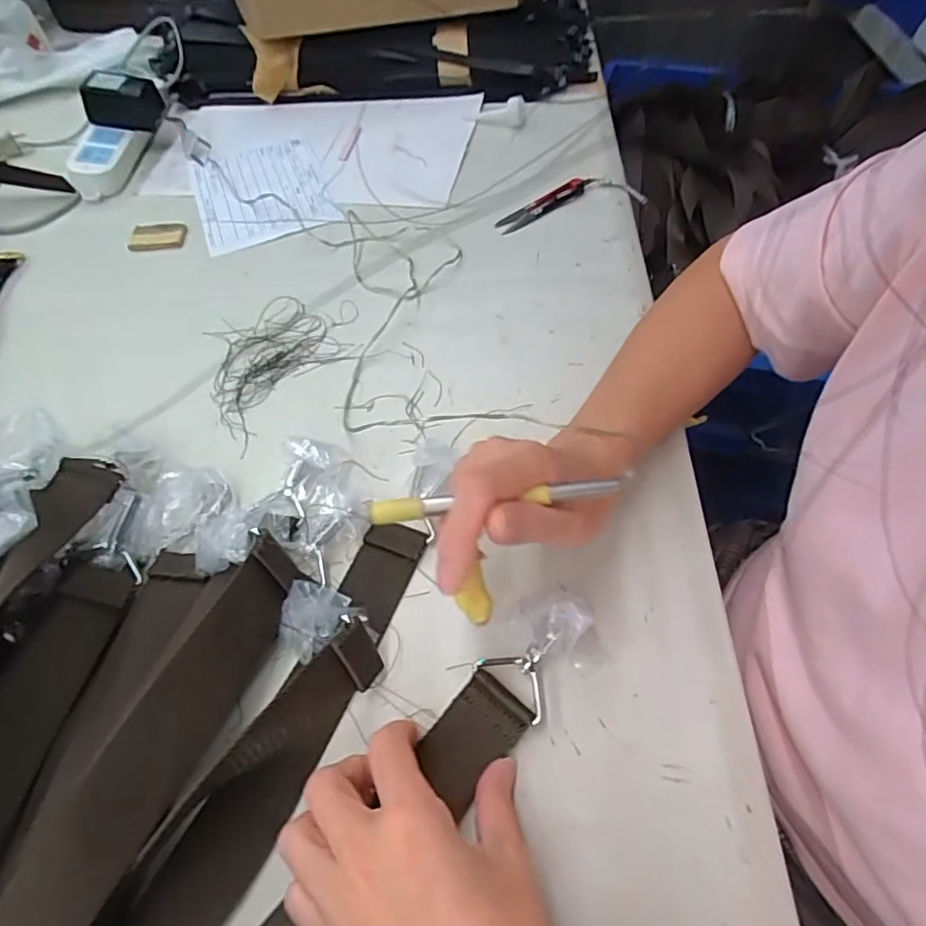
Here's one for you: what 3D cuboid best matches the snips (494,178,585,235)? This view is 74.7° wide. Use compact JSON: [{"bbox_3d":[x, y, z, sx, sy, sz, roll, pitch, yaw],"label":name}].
[{"bbox_3d":[0.080,-0.261,0.613,0.109,0.007,0.024,-33,58,-19],"label":"snips"}]

